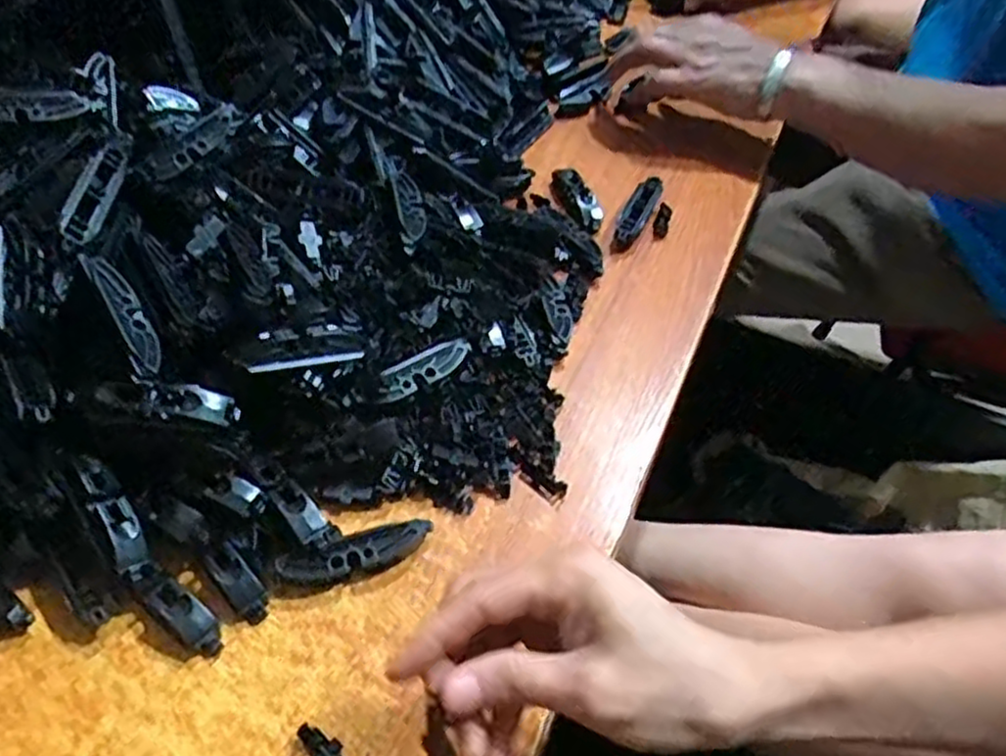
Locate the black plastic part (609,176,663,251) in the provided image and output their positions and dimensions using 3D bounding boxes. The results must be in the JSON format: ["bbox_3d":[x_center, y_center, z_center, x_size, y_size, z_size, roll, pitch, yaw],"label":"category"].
[{"bbox_3d":[0.101,-0.123,0.554,0.020,0.020,0.076,20,51,16],"label":"black plastic part"}]

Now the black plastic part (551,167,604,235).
[{"bbox_3d":[0.054,-0.144,0.572,0.021,0.020,0.078,-16,51,-14],"label":"black plastic part"}]

